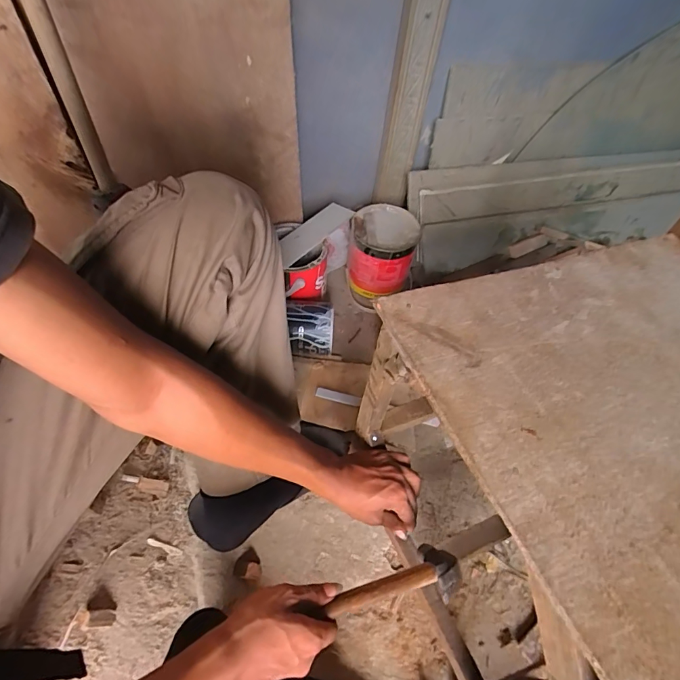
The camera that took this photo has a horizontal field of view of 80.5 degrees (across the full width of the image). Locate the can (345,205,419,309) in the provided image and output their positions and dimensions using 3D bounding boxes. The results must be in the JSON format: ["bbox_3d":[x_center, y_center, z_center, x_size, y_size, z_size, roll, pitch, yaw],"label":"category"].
[{"bbox_3d":[0.095,-0.190,0.932,0.154,0.163,0.171,14,52,4],"label":"can"}]

